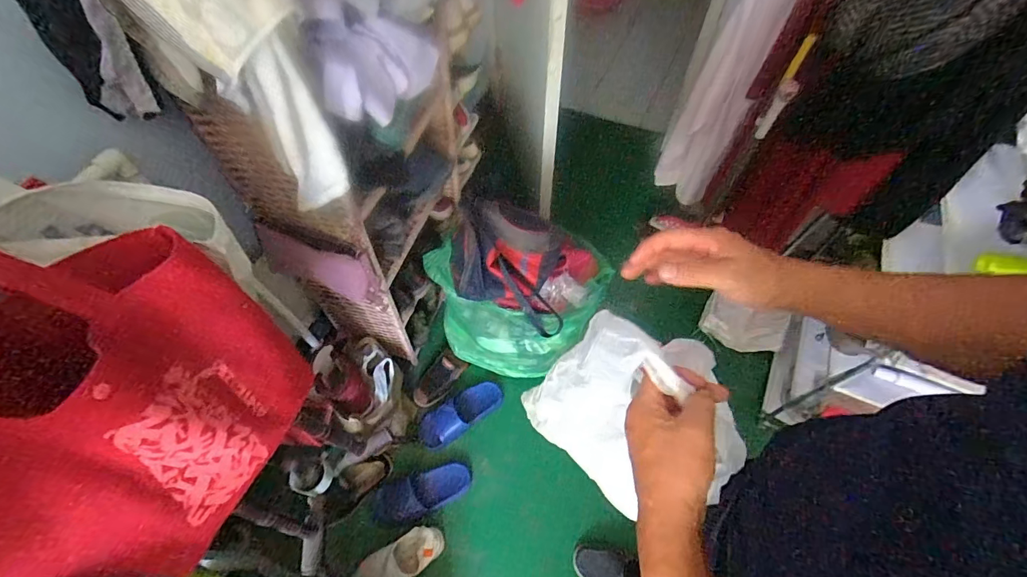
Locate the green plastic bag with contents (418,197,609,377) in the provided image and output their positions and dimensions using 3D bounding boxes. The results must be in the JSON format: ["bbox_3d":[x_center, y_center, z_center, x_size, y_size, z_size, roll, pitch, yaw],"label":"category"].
[{"bbox_3d":[0.008,0.011,1.313,0.519,0.492,0.364,6,59,5],"label":"green plastic bag with contents"}]

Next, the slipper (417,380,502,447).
[{"bbox_3d":[-0.169,0.420,1.472,0.297,0.058,0.126,-32,89,-22],"label":"slipper"}]

